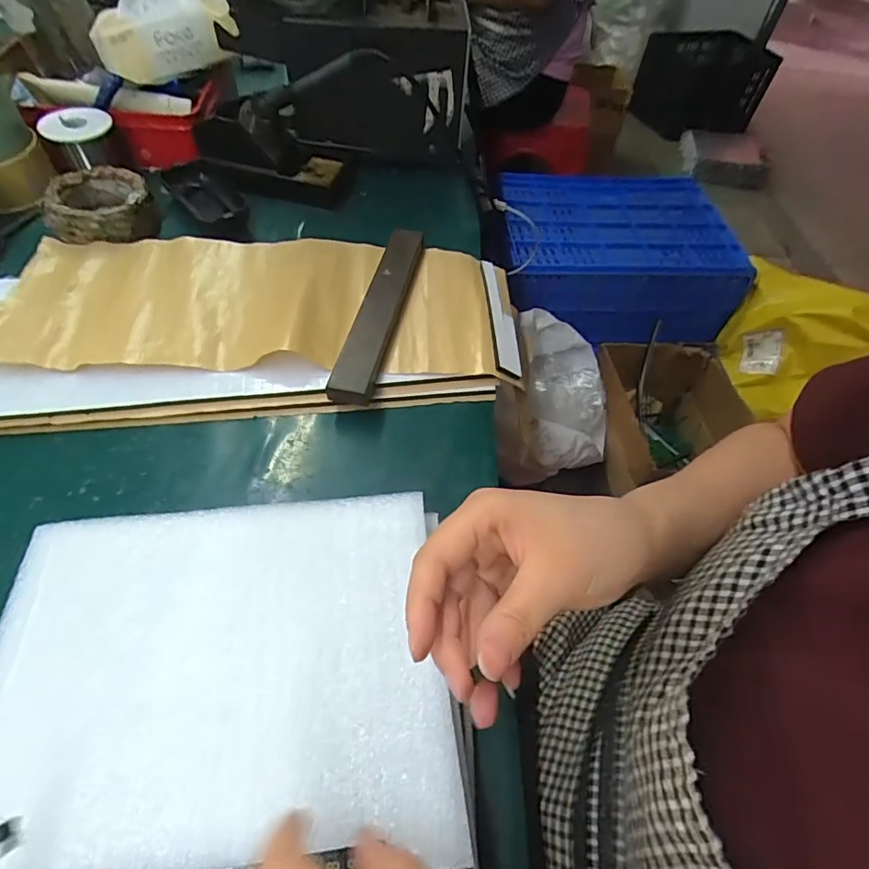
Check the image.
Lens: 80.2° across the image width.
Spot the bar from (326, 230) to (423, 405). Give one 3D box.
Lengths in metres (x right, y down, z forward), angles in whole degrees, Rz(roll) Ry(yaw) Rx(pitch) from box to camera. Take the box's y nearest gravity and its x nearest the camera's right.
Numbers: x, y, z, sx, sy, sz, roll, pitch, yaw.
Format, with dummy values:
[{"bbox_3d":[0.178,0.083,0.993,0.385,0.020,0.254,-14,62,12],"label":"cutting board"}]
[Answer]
[{"bbox_3d":[-0.046,-0.107,0.433,0.032,0.016,0.210,11,54,4],"label":"bar"}]

